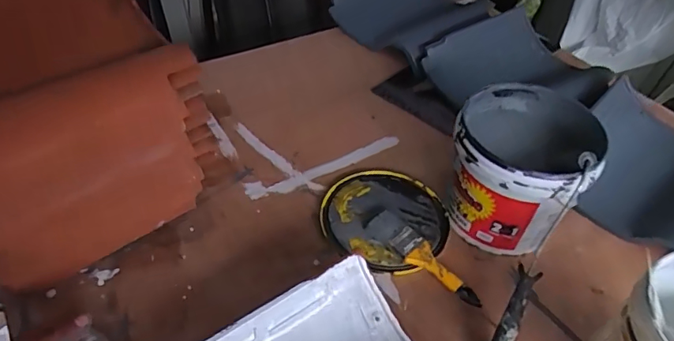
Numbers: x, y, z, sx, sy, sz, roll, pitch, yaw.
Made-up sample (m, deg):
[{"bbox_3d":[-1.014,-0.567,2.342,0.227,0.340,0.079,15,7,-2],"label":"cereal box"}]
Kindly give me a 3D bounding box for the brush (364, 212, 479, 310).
[{"bbox_3d":[0.127,0.125,0.723,0.190,0.019,0.050,35,53,28],"label":"brush"}]

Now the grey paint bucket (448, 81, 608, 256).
[{"bbox_3d":[0.265,-0.002,0.756,0.193,0.178,0.209,16,45,10],"label":"grey paint bucket"}]

